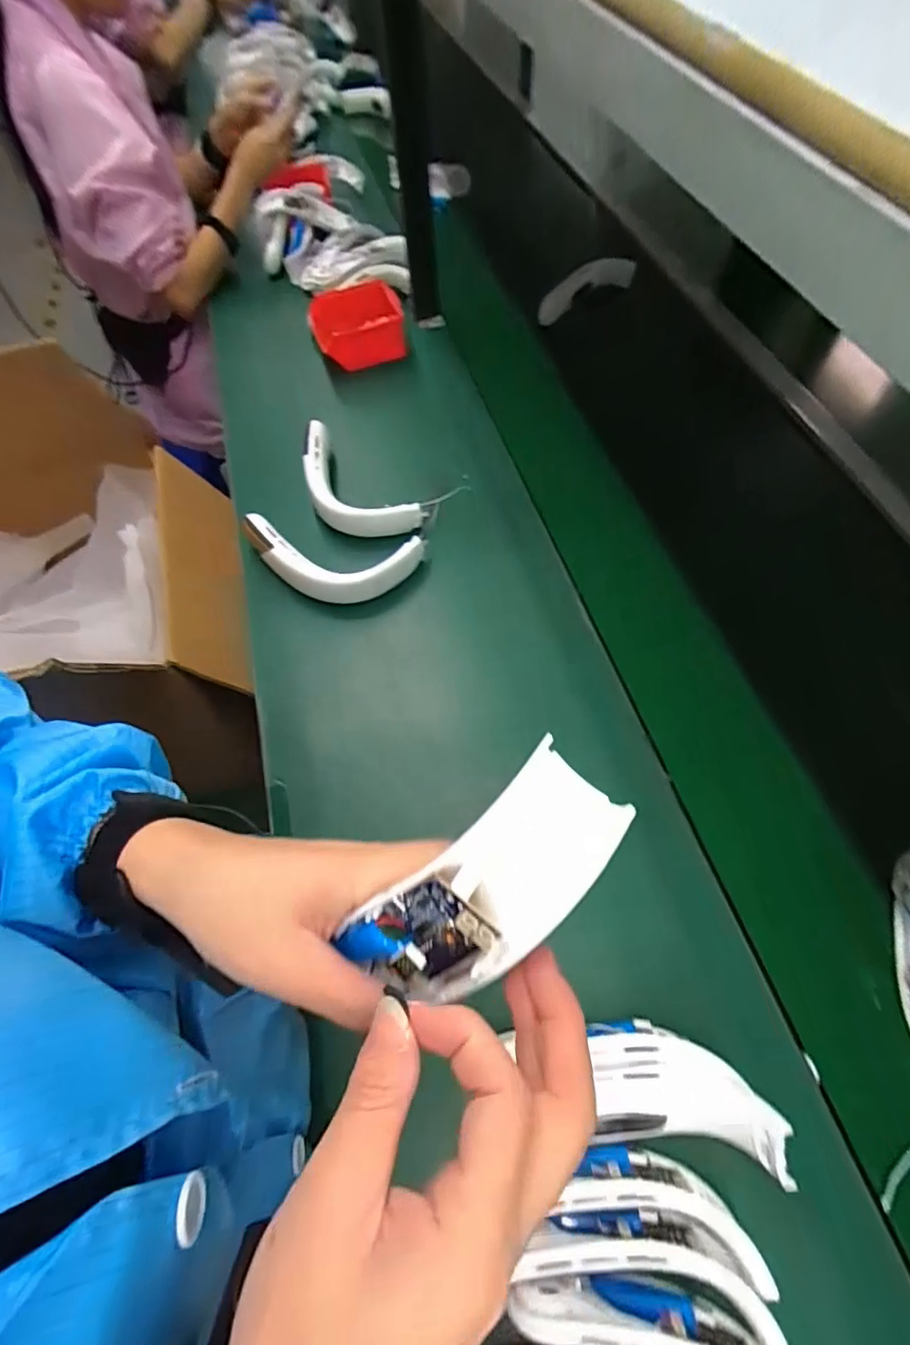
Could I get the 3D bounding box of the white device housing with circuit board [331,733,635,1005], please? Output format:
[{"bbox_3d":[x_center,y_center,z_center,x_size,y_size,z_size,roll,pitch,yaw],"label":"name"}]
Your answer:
[{"bbox_3d":[0.010,0.078,0.198,0.107,0.028,0.047,-42,65,6],"label":"white device housing with circuit board"}]

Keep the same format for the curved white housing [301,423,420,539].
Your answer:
[{"bbox_3d":[-0.143,-0.241,0.724,0.204,0.064,0.092,38,71,21],"label":"curved white housing"}]

